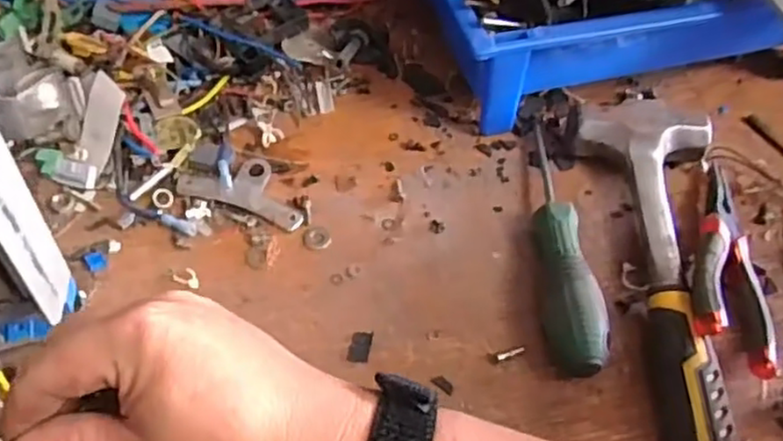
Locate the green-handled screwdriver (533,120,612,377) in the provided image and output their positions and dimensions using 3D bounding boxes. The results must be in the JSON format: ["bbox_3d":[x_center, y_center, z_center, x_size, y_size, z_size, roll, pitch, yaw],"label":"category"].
[{"bbox_3d":[0.105,0.010,0.433,0.030,0.031,0.183,2,52,-2],"label":"green-handled screwdriver"}]

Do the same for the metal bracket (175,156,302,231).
[{"bbox_3d":[-0.094,-0.023,0.460,0.084,0.007,0.042,17,53,9],"label":"metal bracket"}]

